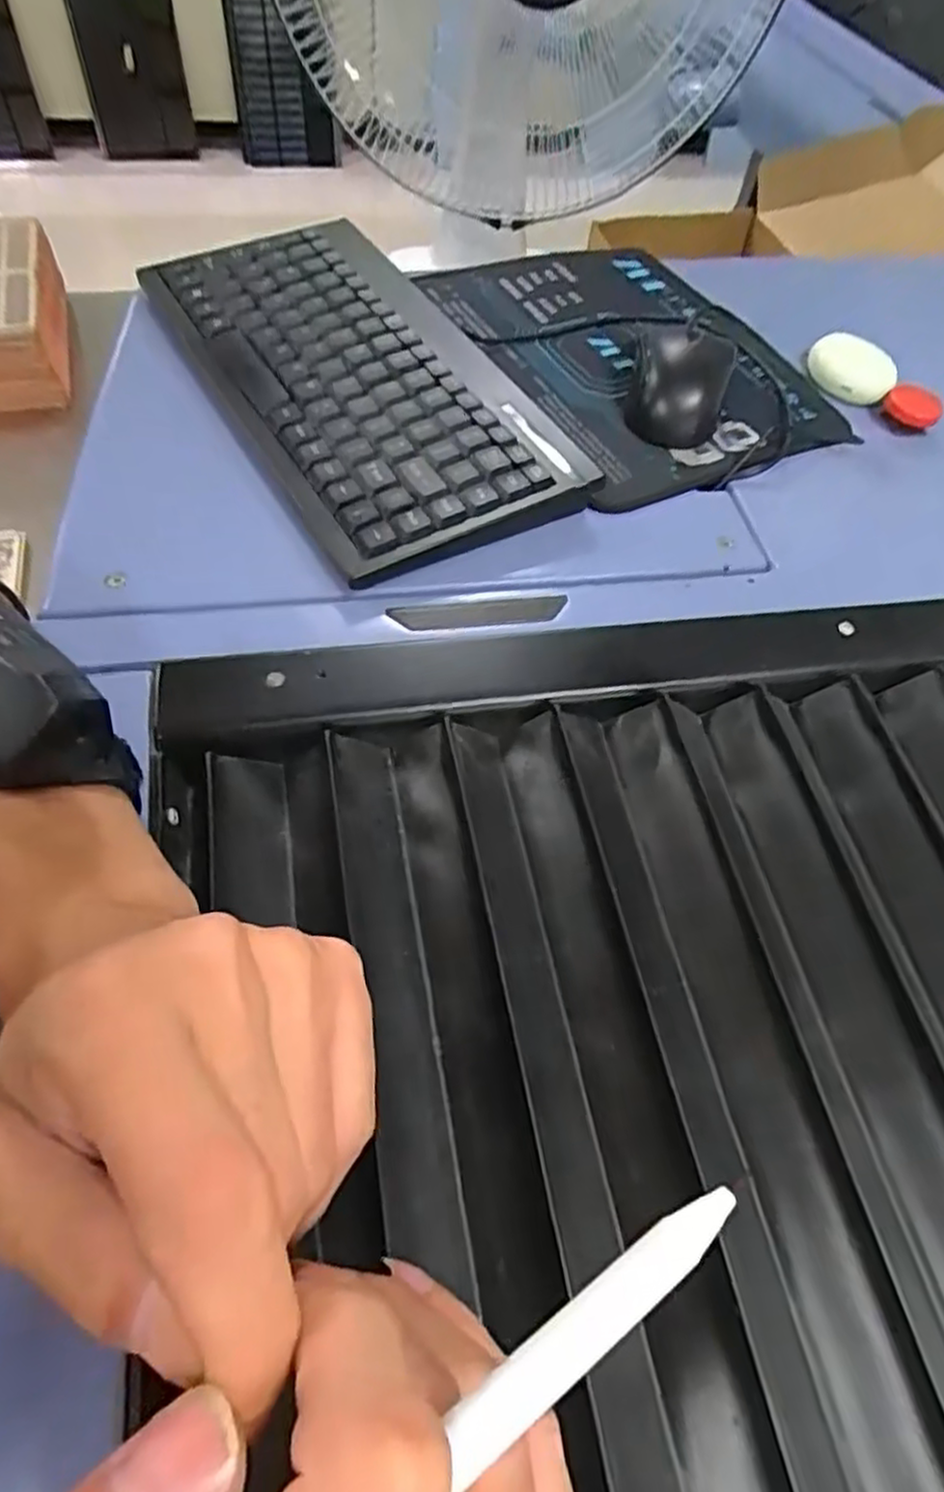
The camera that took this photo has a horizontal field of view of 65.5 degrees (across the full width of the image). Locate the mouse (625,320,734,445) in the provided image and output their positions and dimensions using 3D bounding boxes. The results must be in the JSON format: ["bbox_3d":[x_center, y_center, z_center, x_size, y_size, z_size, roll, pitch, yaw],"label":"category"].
[{"bbox_3d":[0.128,-0.229,0.448,0.057,0.036,0.101,15,57,3],"label":"mouse"}]

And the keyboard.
[{"bbox_3d":[-0.066,-0.210,0.421,0.146,0.037,0.281,-25,64,-20],"label":"keyboard"}]

